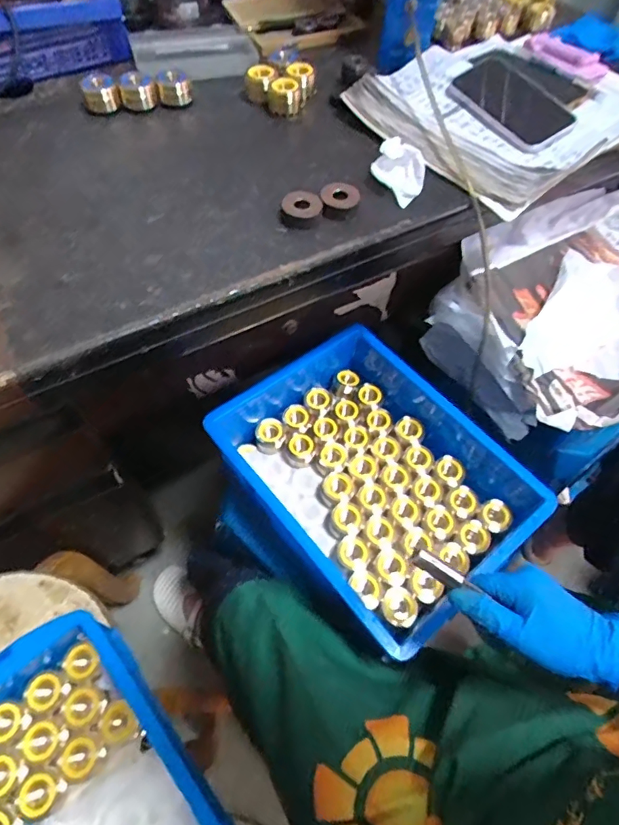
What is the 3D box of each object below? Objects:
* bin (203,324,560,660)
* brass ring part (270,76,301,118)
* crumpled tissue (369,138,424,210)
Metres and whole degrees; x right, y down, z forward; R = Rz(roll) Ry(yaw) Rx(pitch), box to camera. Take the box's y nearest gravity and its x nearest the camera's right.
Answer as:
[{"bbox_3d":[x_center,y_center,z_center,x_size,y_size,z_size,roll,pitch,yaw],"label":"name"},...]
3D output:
[{"bbox_3d":[0.074,0.069,0.604,0.250,0.102,0.362,-35,66,-21],"label":"bin"},{"bbox_3d":[-0.030,-0.380,0.571,0.035,0.029,0.034,-1,59,-3],"label":"brass ring part"},{"bbox_3d":[0.093,-0.253,0.496,0.056,0.035,0.059,14,59,6],"label":"crumpled tissue"}]

